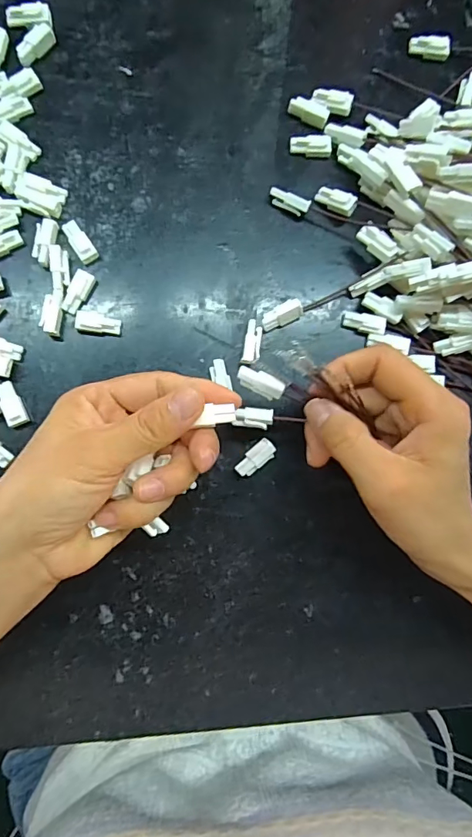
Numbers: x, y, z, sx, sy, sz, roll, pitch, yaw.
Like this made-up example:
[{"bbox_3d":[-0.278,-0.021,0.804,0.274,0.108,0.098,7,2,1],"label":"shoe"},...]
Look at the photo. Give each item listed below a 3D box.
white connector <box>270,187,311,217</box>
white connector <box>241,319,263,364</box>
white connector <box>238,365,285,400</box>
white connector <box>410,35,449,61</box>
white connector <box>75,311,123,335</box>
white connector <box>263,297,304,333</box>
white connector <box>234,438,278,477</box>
[{"bbox_3d":[0.033,-0.132,0.292,0.025,0.010,0.009,26,84,-3],"label":"white connector"},{"bbox_3d":[0.010,-0.044,0.283,0.010,0.009,0.027,11,85,-5],"label":"white connector"},{"bbox_3d":[0.013,-0.019,0.249,0.025,0.004,0.011,30,83,-4],"label":"white connector"},{"bbox_3d":[0.125,-0.240,0.310,0.025,0.009,0.010,3,85,-5],"label":"white connector"},{"bbox_3d":[-0.079,-0.055,0.276,0.025,0.008,0.011,7,85,-5],"label":"white connector"},{"bbox_3d":[0.027,-0.062,0.286,0.025,0.011,0.012,-23,88,-7],"label":"white connector"},{"bbox_3d":[0.011,0.023,0.278,0.025,0.009,0.012,-37,90,-7],"label":"white connector"}]

